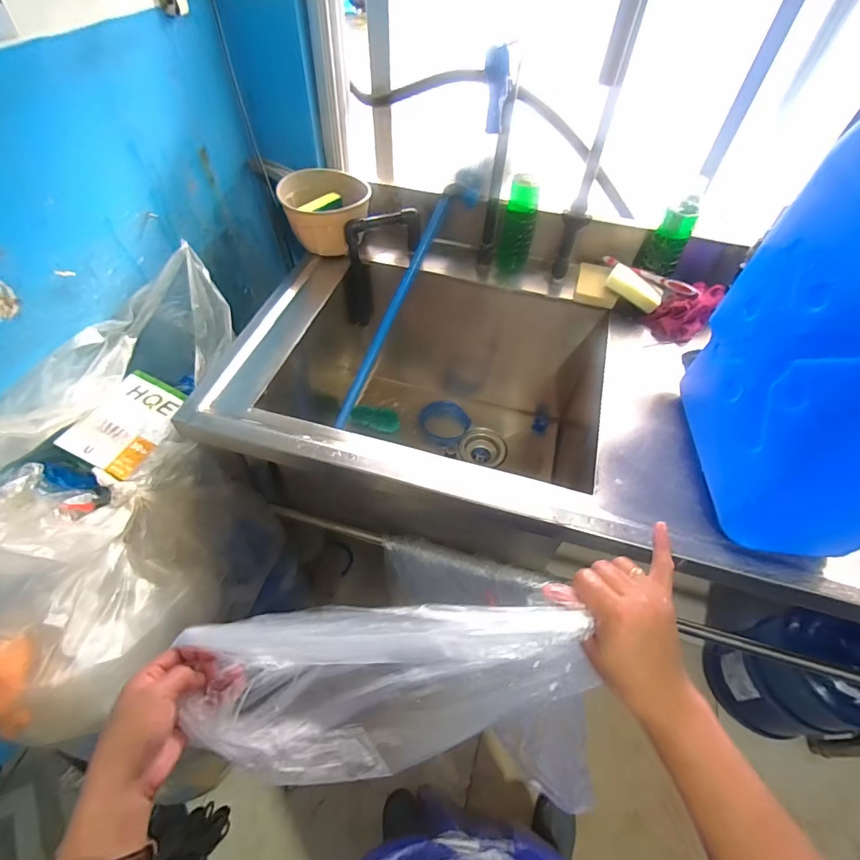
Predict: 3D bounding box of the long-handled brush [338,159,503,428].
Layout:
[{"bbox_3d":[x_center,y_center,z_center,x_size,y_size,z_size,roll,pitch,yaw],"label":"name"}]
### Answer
[{"bbox_3d":[-0.059,-0.265,0.920,0.119,0.057,0.579,36,103,22],"label":"long-handled brush"}]

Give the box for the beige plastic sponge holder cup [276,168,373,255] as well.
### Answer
[{"bbox_3d":[-0.205,-0.430,0.893,0.162,0.106,0.152,1,53,-2],"label":"beige plastic sponge holder cup"}]

